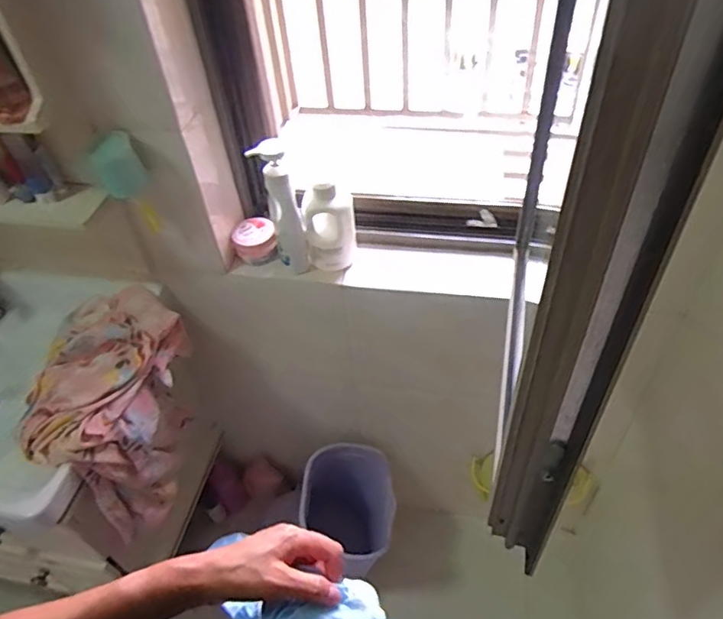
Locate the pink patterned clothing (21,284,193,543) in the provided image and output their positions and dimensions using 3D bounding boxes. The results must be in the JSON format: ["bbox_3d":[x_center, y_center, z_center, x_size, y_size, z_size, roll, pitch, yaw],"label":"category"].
[{"bbox_3d":[-0.482,0.197,1.098,0.231,0.321,0.366,6,47,10],"label":"pink patterned clothing"}]

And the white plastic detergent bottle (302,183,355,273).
[{"bbox_3d":[-0.057,-0.147,1.016,0.088,0.181,0.060,-3,46,1],"label":"white plastic detergent bottle"}]

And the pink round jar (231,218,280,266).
[{"bbox_3d":[-0.205,-0.133,1.073,0.083,0.049,0.091,-2,46,2],"label":"pink round jar"}]

